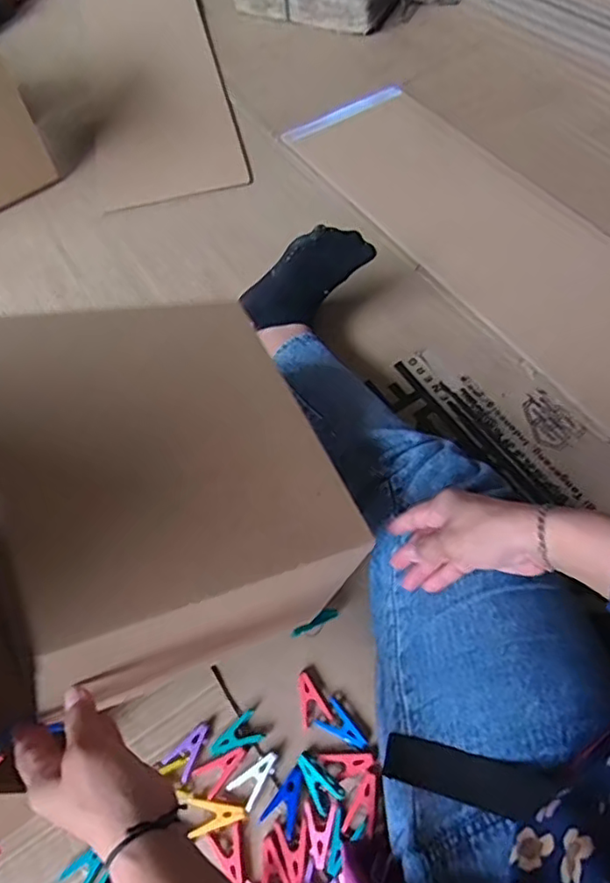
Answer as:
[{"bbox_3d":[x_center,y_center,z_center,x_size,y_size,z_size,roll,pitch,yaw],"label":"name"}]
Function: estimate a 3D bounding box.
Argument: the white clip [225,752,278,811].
[{"bbox_3d":[-0.050,0.325,0.585,0.030,0.008,0.052,30,66,18],"label":"white clip"}]

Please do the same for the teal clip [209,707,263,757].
[{"bbox_3d":[-0.072,0.295,0.606,0.051,0.011,0.031,-19,61,-7],"label":"teal clip"}]

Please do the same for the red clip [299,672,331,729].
[{"bbox_3d":[0.006,0.265,0.622,0.029,0.009,0.051,-16,61,-6],"label":"red clip"}]

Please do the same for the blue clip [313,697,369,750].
[{"bbox_3d":[0.039,0.290,0.607,0.053,0.009,0.031,36,68,21],"label":"blue clip"}]

